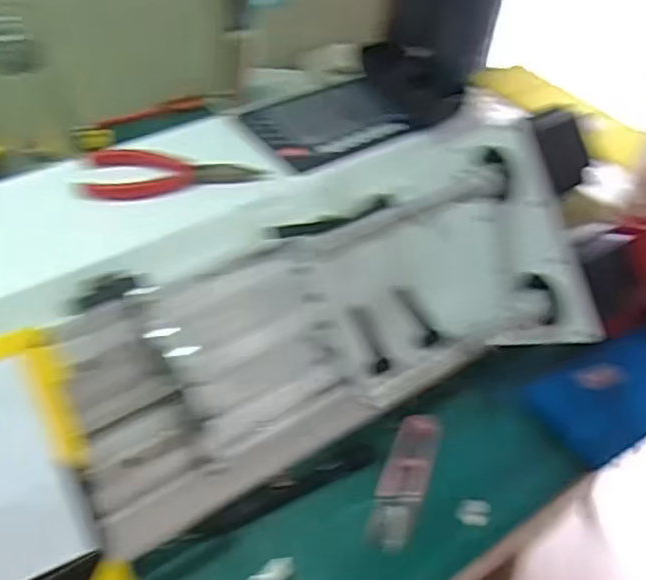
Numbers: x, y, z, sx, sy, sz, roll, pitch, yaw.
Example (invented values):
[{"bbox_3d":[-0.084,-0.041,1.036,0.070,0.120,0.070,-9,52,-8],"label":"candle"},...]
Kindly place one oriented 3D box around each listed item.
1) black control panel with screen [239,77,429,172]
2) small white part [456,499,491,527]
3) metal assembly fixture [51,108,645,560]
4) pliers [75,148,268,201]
[{"bbox_3d":[0.007,-0.133,0.546,0.117,0.009,0.096,-21,49,-24],"label":"black control panel with screen"},{"bbox_3d":[0.099,0.144,0.455,0.021,0.004,0.018,5,44,0],"label":"small white part"},{"bbox_3d":[0.009,0.011,0.429,0.342,0.129,0.138,-26,49,-3],"label":"metal assembly fixture"},{"bbox_3d":[-0.104,-0.077,0.483,0.118,0.012,0.045,4,44,-1],"label":"pliers"}]

